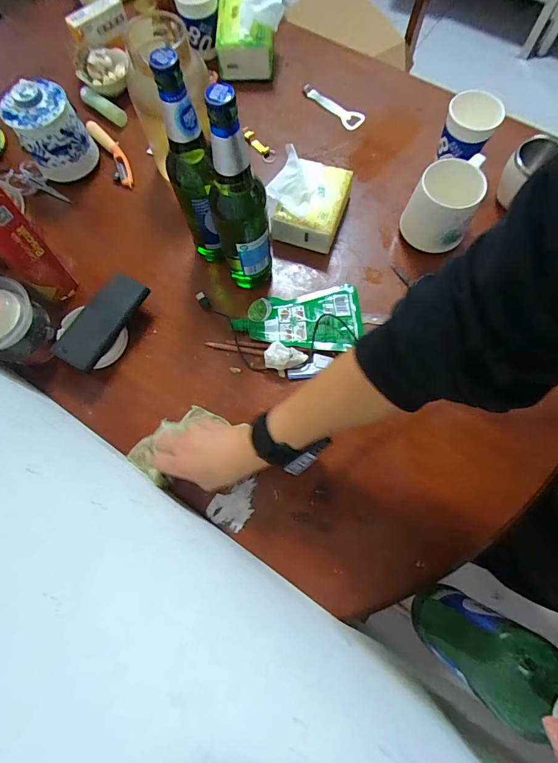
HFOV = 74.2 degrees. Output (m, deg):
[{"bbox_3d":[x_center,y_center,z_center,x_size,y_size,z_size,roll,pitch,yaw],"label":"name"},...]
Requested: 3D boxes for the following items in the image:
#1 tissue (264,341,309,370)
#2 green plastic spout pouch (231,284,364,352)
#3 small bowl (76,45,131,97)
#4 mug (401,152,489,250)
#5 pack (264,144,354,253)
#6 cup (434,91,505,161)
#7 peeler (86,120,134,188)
[{"bbox_3d":[0.010,-0.036,0.526,0.060,0.030,0.035,0,73,0],"label":"tissue"},{"bbox_3d":[0.030,-0.087,0.551,0.186,0.015,0.102,-9,74,-2],"label":"green plastic spout pouch"},{"bbox_3d":[-0.322,-0.574,0.676,0.086,0.043,0.086,0,73,0],"label":"small bowl"},{"bbox_3d":[0.251,-0.267,0.560,0.096,0.099,0.114,29,76,9],"label":"mug"},{"bbox_3d":[0.047,-0.284,0.584,0.121,0.066,0.122,19,74,6],"label":"pack"},{"bbox_3d":[0.296,-0.389,0.586,0.070,0.097,0.074,0,73,0],"label":"cup"},{"bbox_3d":[-0.291,-0.400,0.645,0.036,0.023,0.143,-28,75,-7],"label":"peeler"}]

